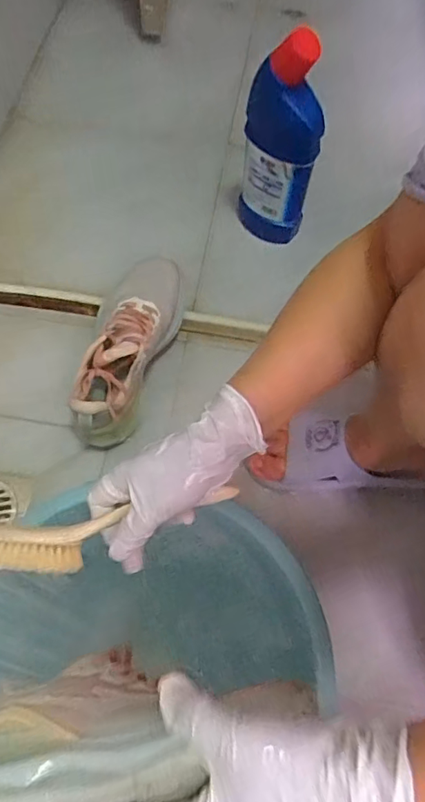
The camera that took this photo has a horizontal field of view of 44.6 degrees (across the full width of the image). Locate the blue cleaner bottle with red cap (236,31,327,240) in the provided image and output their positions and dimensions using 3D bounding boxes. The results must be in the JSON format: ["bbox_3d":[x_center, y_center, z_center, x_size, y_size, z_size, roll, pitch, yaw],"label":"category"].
[{"bbox_3d":[0.089,-0.324,0.696,0.097,0.281,0.063,8,65,1],"label":"blue cleaner bottle with red cap"}]

